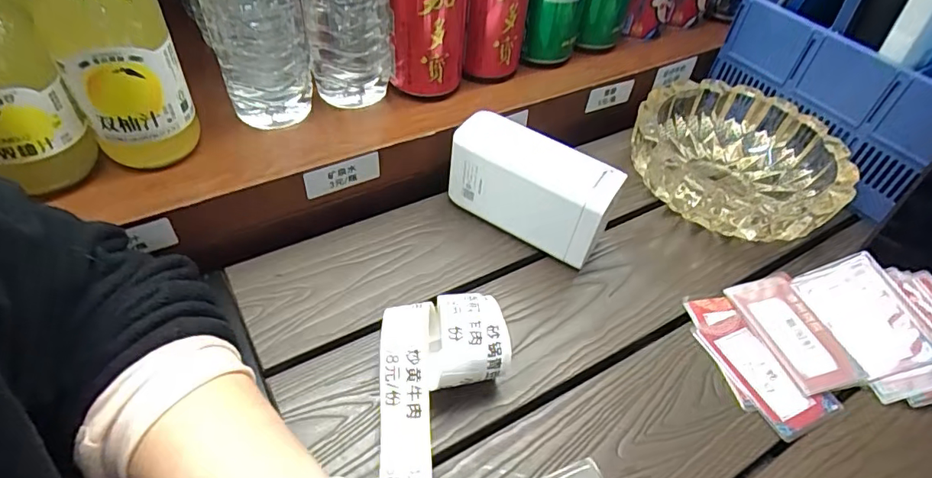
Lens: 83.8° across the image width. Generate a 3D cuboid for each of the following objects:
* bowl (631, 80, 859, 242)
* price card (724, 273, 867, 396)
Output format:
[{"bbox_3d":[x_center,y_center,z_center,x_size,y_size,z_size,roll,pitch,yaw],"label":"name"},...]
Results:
[{"bbox_3d":[0.247,-0.069,0.473,0.167,0.063,0.170,3,47,-3],"label":"bowl"},{"bbox_3d":[0.243,0.068,0.385,0.055,0.008,0.094,-10,49,-15],"label":"price card"}]

